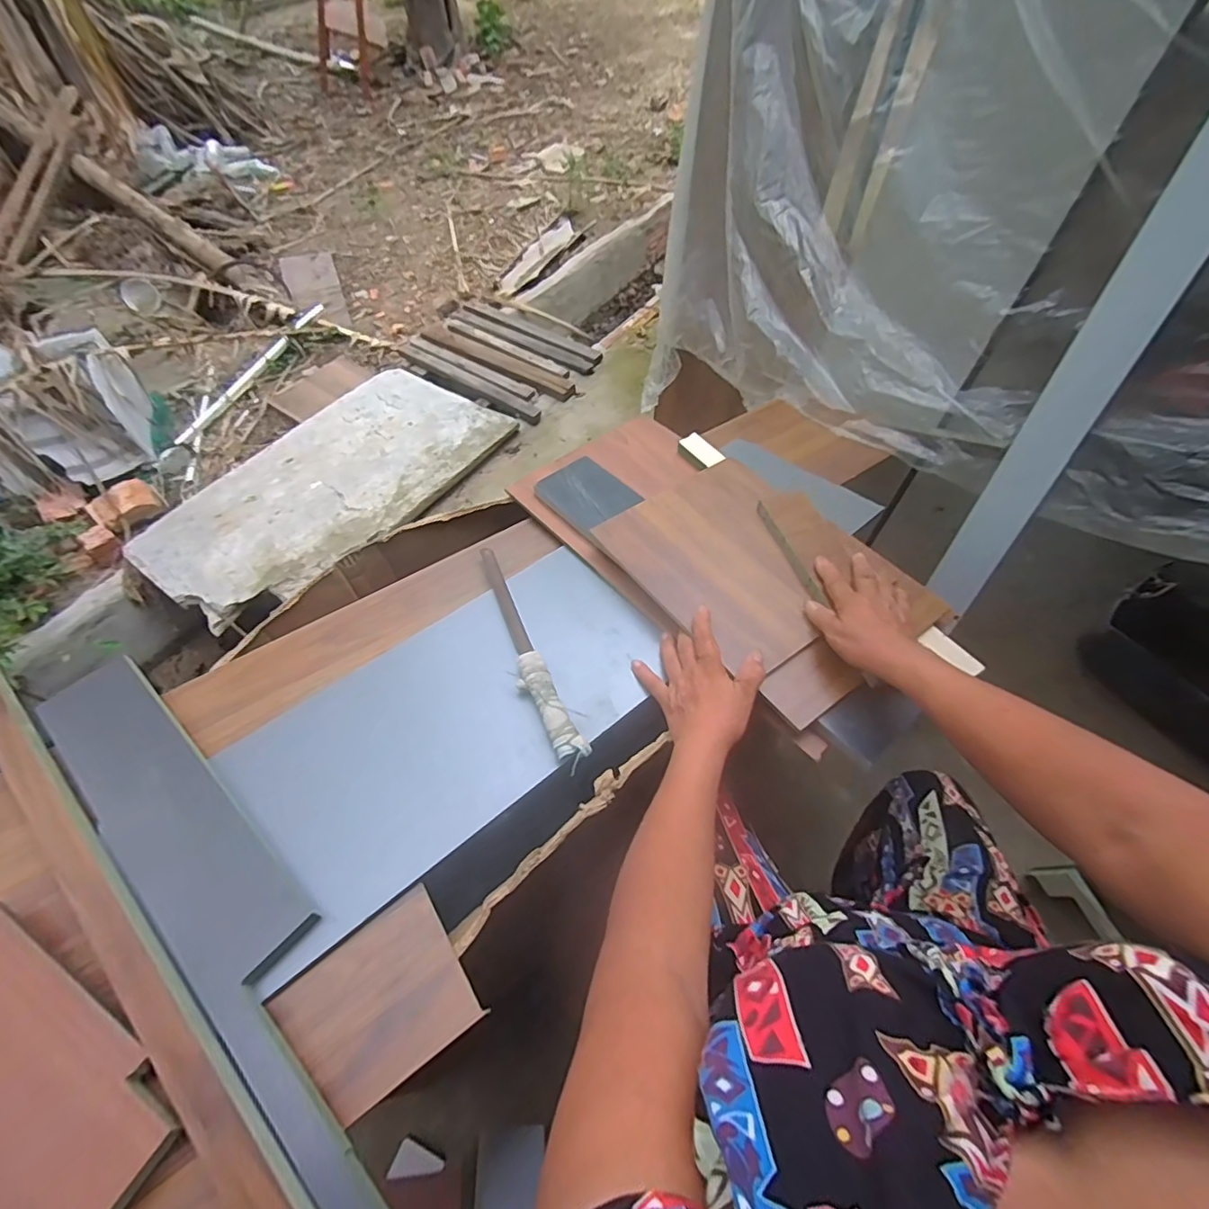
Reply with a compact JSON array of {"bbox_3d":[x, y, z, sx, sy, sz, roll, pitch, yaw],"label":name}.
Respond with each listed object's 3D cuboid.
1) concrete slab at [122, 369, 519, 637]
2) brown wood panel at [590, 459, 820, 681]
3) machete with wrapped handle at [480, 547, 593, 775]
[{"bbox_3d":[-0.777,-0.362,1.597,0.592,0.049,0.985,28,60,21],"label":"concrete slab"},{"bbox_3d":[0.154,-0.059,0.662,0.226,0.012,0.268,-32,59,-19],"label":"brown wood panel"},{"bbox_3d":[-0.094,0.043,0.619,0.035,0.034,0.317,-22,56,-13],"label":"machete with wrapped handle"}]

